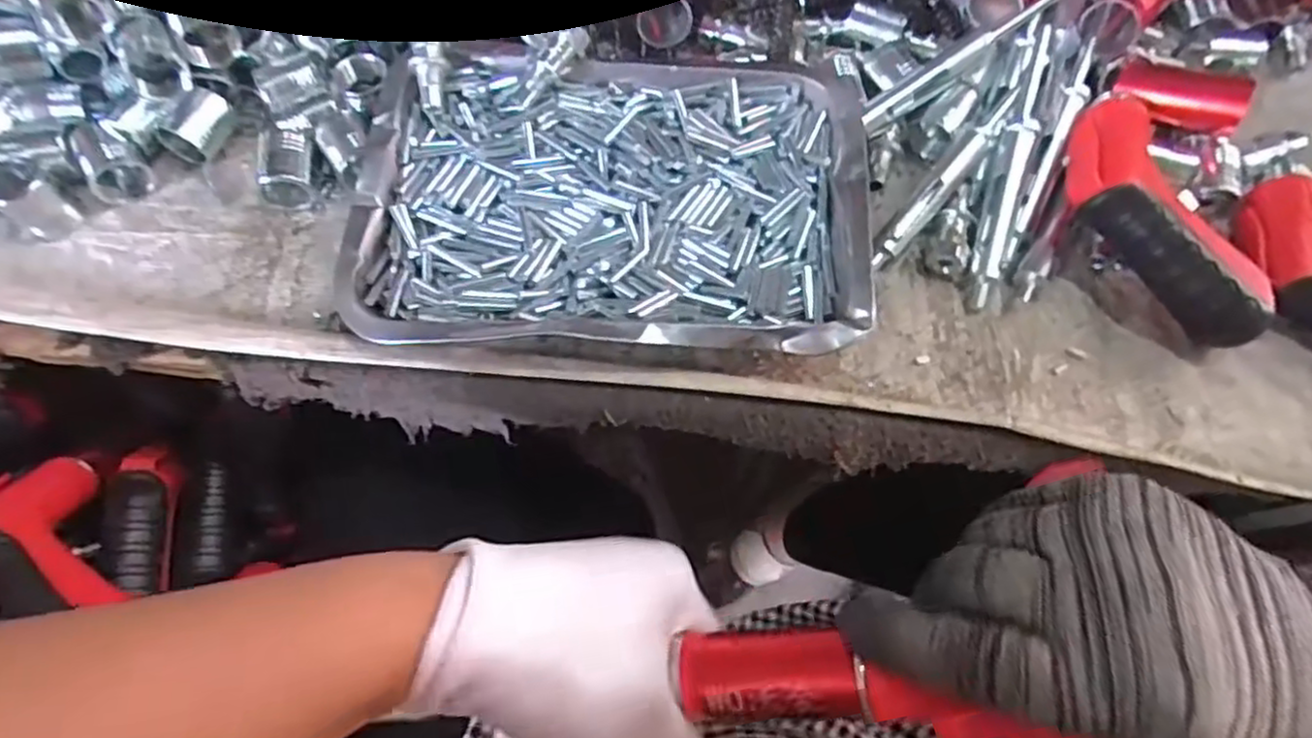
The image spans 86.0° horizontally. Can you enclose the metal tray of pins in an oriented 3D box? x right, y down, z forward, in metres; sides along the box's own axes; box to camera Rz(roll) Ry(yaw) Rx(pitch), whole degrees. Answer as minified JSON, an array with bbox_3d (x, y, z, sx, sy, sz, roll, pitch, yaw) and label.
[{"bbox_3d":[-0.020,-0.092,0.357,0.251,0.029,0.167,2,75,-1],"label":"metal tray of pins"}]

